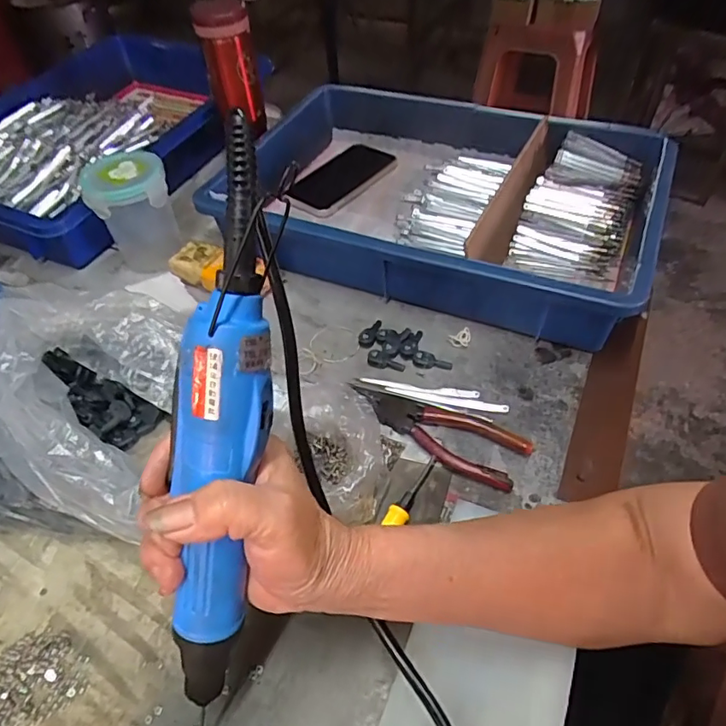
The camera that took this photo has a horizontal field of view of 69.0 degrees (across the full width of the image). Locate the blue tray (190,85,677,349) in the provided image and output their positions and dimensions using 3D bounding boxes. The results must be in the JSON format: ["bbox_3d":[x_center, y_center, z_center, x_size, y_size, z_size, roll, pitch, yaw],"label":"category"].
[{"bbox_3d":[0.074,-0.183,0.583,0.446,0.095,0.280,19,53,18],"label":"blue tray"}]

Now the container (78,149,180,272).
[{"bbox_3d":[-0.240,-0.157,0.561,0.078,0.111,0.072,-2,50,2],"label":"container"}]

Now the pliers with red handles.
[{"bbox_3d":[0.057,0.051,0.424,0.144,0.010,0.049,23,55,21],"label":"pliers with red handles"}]

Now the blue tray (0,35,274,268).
[{"bbox_3d":[-0.328,-0.302,0.695,0.295,0.082,0.464,15,52,15],"label":"blue tray"}]

